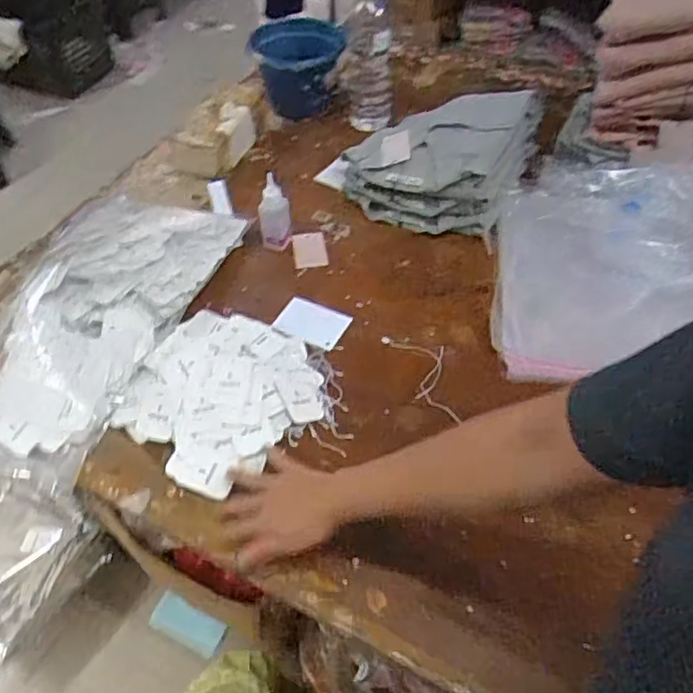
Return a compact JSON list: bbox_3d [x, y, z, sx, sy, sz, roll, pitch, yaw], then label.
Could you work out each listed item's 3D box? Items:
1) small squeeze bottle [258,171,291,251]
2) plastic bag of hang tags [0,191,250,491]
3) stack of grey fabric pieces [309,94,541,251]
[{"bbox_3d":[-0.112,-0.201,1.013,0.043,0.124,0.036,10,51,9],"label":"small squeeze bottle"},{"bbox_3d":[-0.359,-0.067,0.907,0.262,0.081,0.511,15,52,13],"label":"plastic bag of hang tags"},{"bbox_3d":[0.132,-0.336,1.110,0.338,0.141,0.263,17,52,15],"label":"stack of grey fabric pieces"}]

